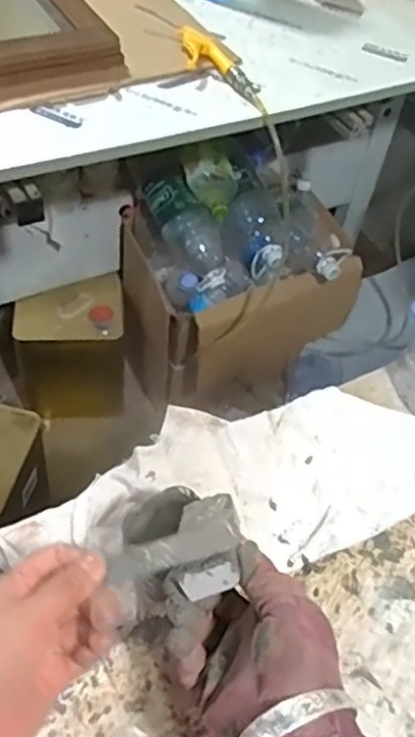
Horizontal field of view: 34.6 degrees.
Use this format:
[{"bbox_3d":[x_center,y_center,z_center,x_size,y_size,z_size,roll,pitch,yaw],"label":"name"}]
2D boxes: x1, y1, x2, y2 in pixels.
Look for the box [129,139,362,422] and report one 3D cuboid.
[{"bbox_3d":[0.070,-0.214,1.422,0.427,0.450,0.338,-21,56,-22],"label":"box"}]

